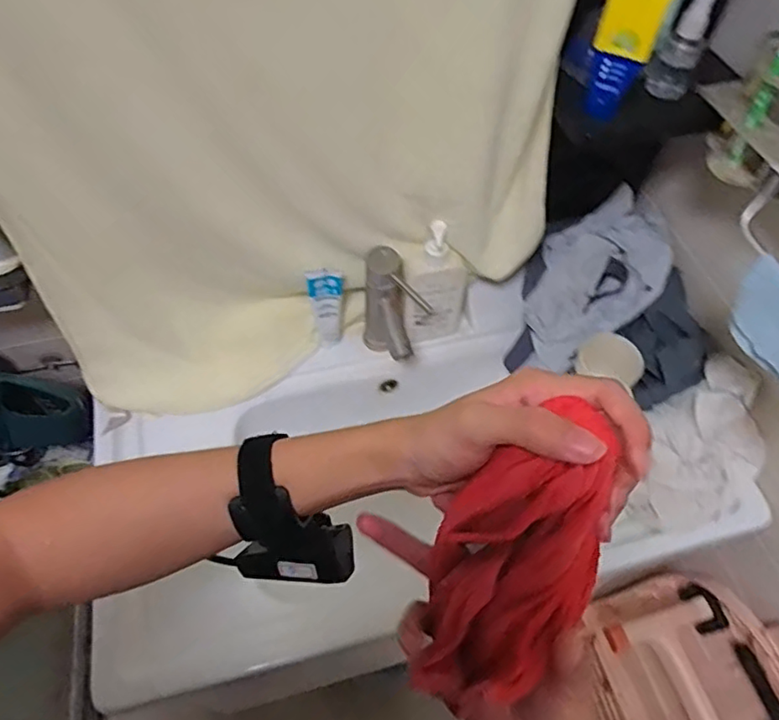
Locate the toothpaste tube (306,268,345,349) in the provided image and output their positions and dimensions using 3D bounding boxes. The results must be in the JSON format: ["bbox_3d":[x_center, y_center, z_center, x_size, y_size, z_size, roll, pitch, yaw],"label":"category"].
[{"bbox_3d":[-0.086,-0.074,0.830,0.045,0.162,0.033,-6,56,-6],"label":"toothpaste tube"}]

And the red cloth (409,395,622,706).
[{"bbox_3d":[0.060,0.098,0.285,0.128,0.077,0.079,-39,65,-24],"label":"red cloth"}]

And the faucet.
[{"bbox_3d":[0.008,-0.045,0.813,0.056,0.184,0.128,-18,58,-13],"label":"faucet"}]

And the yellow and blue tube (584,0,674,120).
[{"bbox_3d":[0.216,-0.286,0.551,0.053,0.113,0.027,19,58,11],"label":"yellow and blue tube"}]

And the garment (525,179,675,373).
[{"bbox_3d":[0.286,-0.128,0.847,0.216,0.100,0.166,-24,93,10],"label":"garment"}]

